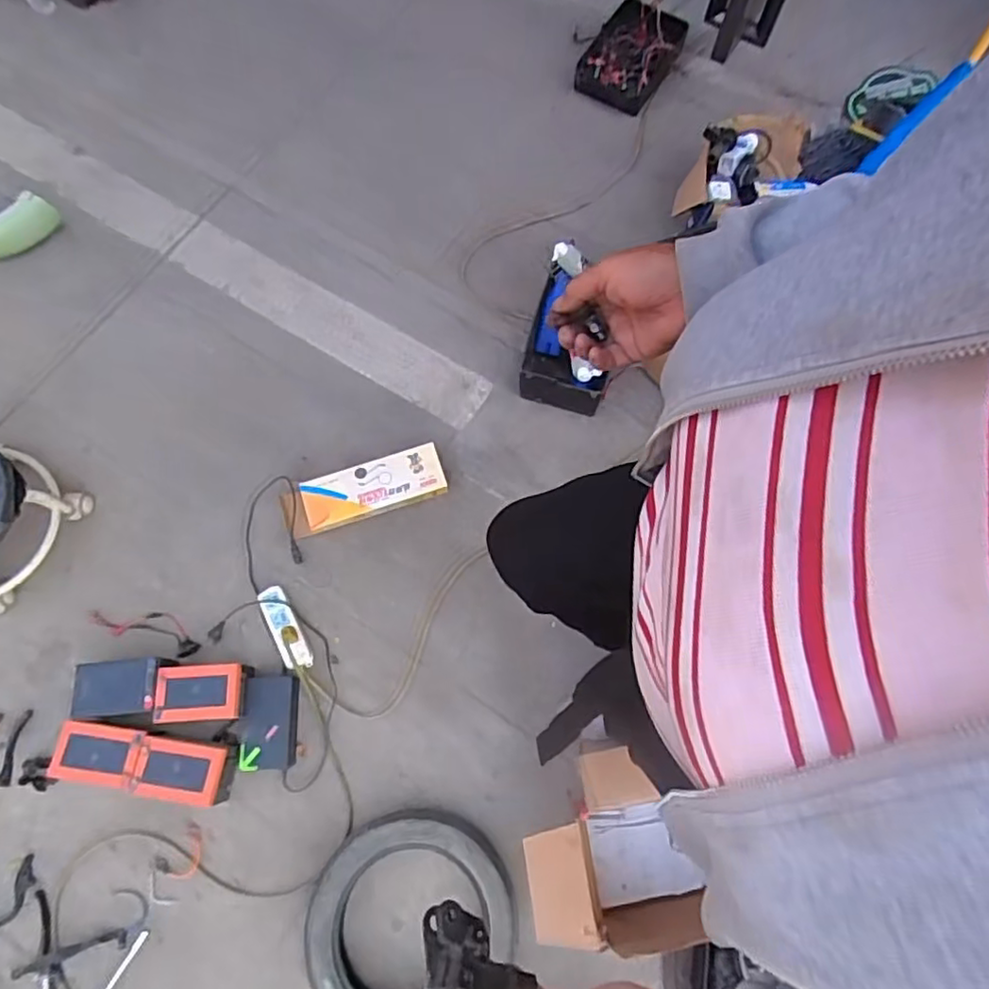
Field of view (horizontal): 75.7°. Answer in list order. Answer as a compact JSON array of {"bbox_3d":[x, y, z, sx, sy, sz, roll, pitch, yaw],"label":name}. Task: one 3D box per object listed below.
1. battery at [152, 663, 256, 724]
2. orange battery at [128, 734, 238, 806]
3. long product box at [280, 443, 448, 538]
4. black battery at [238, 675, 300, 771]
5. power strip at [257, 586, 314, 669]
[{"bbox_3d":[-0.557,0.385,1.236,0.163,0.081,0.107,-3,71,-3],"label":"battery"},{"bbox_3d":[-0.569,0.512,1.190,0.164,0.083,0.111,7,68,1],"label":"orange battery"},{"bbox_3d":[-0.290,-0.009,1.423,0.364,0.065,0.132,-16,70,-8],"label":"long product box"},{"bbox_3d":[-0.438,0.440,1.236,0.104,0.037,0.170,-3,68,-3],"label":"black battery"},{"bbox_3d":[-0.434,0.270,1.313,0.063,0.047,0.194,-27,71,-11],"label":"power strip"}]

